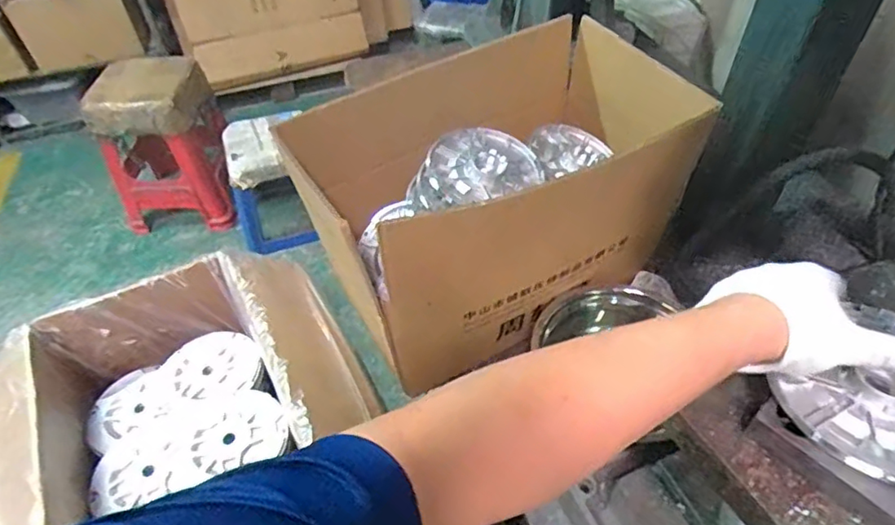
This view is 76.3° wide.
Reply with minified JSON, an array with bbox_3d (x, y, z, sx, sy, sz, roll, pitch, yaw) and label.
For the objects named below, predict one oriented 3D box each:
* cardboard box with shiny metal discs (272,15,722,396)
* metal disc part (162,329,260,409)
[{"bbox_3d":[0.067,-0.086,0.791,0.451,0.291,0.320,-28,52,-22],"label":"cardboard box with shiny metal discs"},{"bbox_3d":[-0.328,0.149,0.803,0.127,0.018,0.117,33,57,28],"label":"metal disc part"}]

